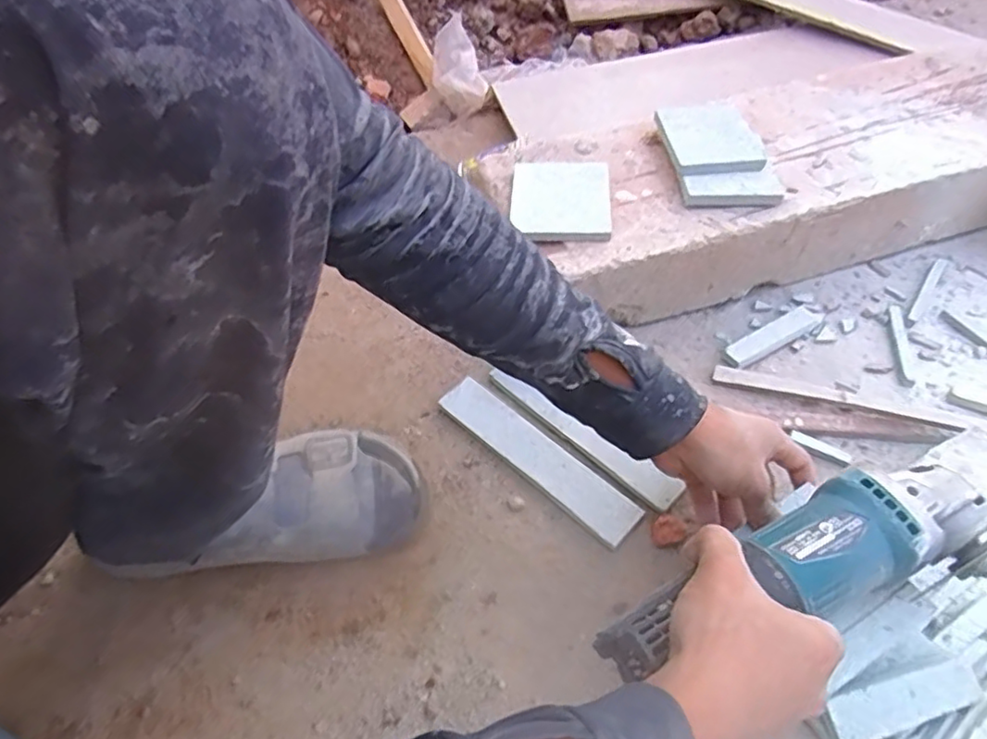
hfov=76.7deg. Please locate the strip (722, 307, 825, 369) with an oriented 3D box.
[{"bbox_3d":[0.266,-0.031,0.596,0.115,0.012,0.026,-28,57,-17],"label":"strip"}]

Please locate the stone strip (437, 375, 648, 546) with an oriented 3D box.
[{"bbox_3d":[0.036,0.074,0.535,0.195,0.017,0.041,36,62,26],"label":"stone strip"}]

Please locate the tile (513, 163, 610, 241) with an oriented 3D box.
[{"bbox_3d":[0.062,-0.159,0.584,0.089,0.016,0.094,1,53,4],"label":"tile"}]

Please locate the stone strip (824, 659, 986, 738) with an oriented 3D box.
[{"bbox_3d":[0.259,0.207,0.391,0.101,0.009,0.026,-14,54,-8],"label":"stone strip"}]

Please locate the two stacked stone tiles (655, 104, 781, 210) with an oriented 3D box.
[{"bbox_3d":[0.215,-0.208,0.599,0.090,0.015,0.139,-6,59,-6],"label":"two stacked stone tiles"}]

